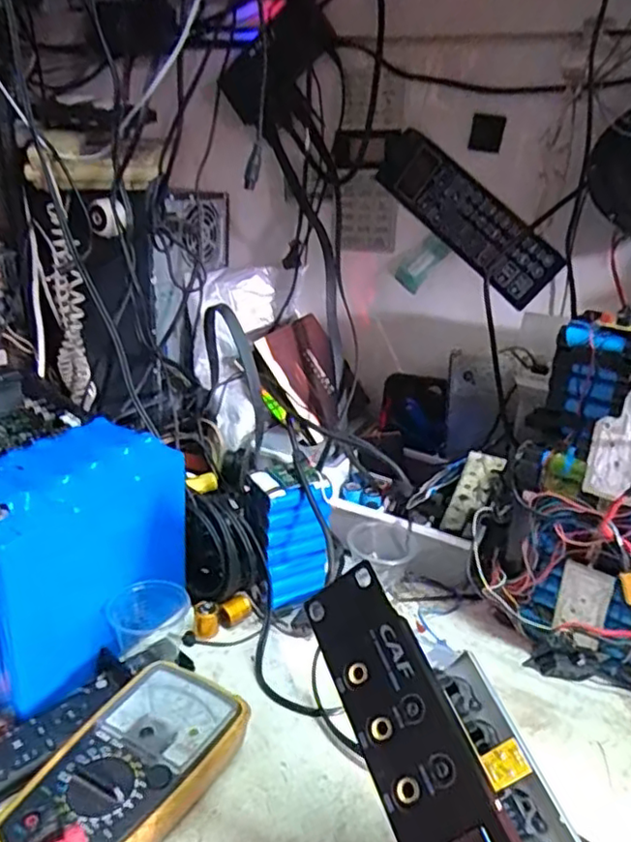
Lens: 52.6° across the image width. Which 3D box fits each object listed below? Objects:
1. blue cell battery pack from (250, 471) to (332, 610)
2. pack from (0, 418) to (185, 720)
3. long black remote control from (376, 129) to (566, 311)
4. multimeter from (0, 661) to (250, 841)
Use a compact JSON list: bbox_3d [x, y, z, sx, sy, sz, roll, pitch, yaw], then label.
[{"bbox_3d":[-0.023,0.113,0.611,0.068,0.129,0.043,-10,25,-30],"label":"blue cell battery pack"},{"bbox_3d":[-0.199,0.109,0.518,0.106,0.164,0.186,15,25,27],"label":"pack"},{"bbox_3d":[0.168,-0.227,0.718,0.233,0.072,0.021,45,32,6],"label":"long black remote control"},{"bbox_3d":[-0.120,0.234,0.415,0.094,0.047,0.164,14,24,26],"label":"multimeter"}]

